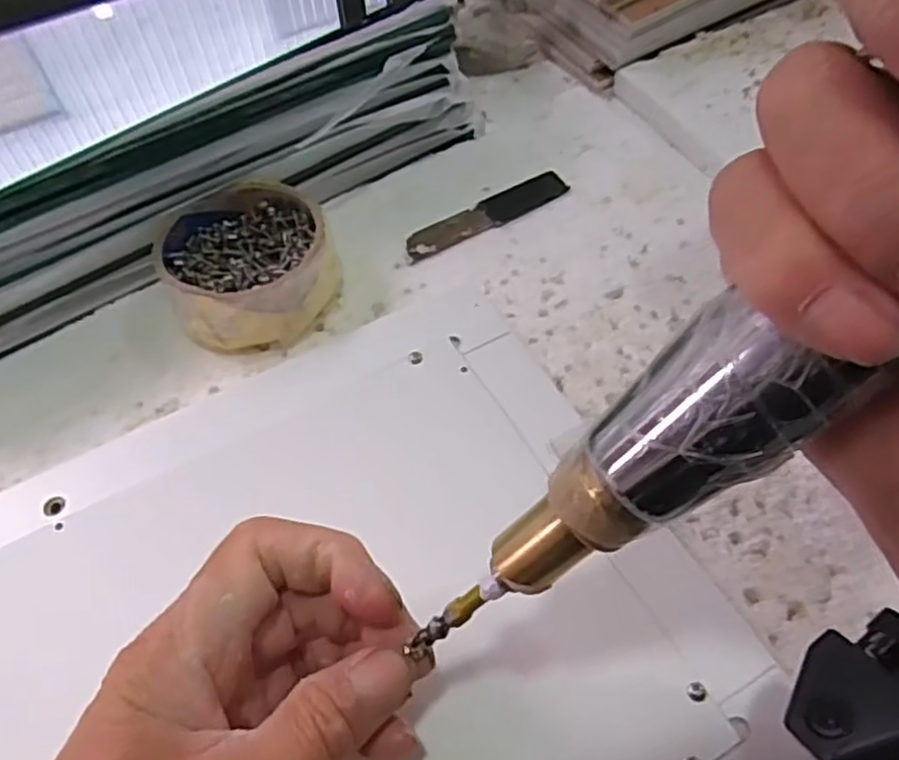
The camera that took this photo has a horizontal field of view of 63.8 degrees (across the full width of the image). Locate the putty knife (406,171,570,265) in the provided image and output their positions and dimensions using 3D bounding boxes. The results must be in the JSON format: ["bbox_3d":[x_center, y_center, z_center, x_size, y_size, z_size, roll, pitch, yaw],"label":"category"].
[{"bbox_3d":[0.020,-0.091,0.398,0.097,0.004,0.021,-26,58,-14],"label":"putty knife"}]

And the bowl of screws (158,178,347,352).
[{"bbox_3d":[-0.102,-0.057,0.365,0.088,0.036,0.089,-13,56,-5],"label":"bowl of screws"}]

